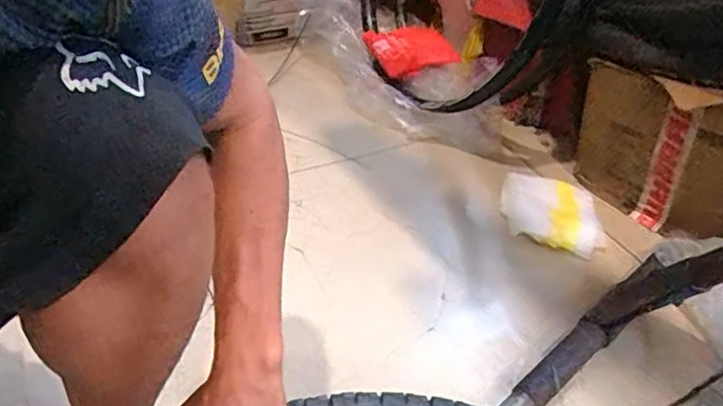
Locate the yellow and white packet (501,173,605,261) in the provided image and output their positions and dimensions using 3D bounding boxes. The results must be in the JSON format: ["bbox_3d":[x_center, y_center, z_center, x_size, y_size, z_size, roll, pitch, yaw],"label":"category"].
[{"bbox_3d":[0.307,0.013,0.943,0.159,0.051,0.141,11,41,8],"label":"yellow and white packet"}]

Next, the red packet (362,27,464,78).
[{"bbox_3d":[0.109,-0.326,1.250,0.171,0.042,0.149,-16,45,-23],"label":"red packet"}]

